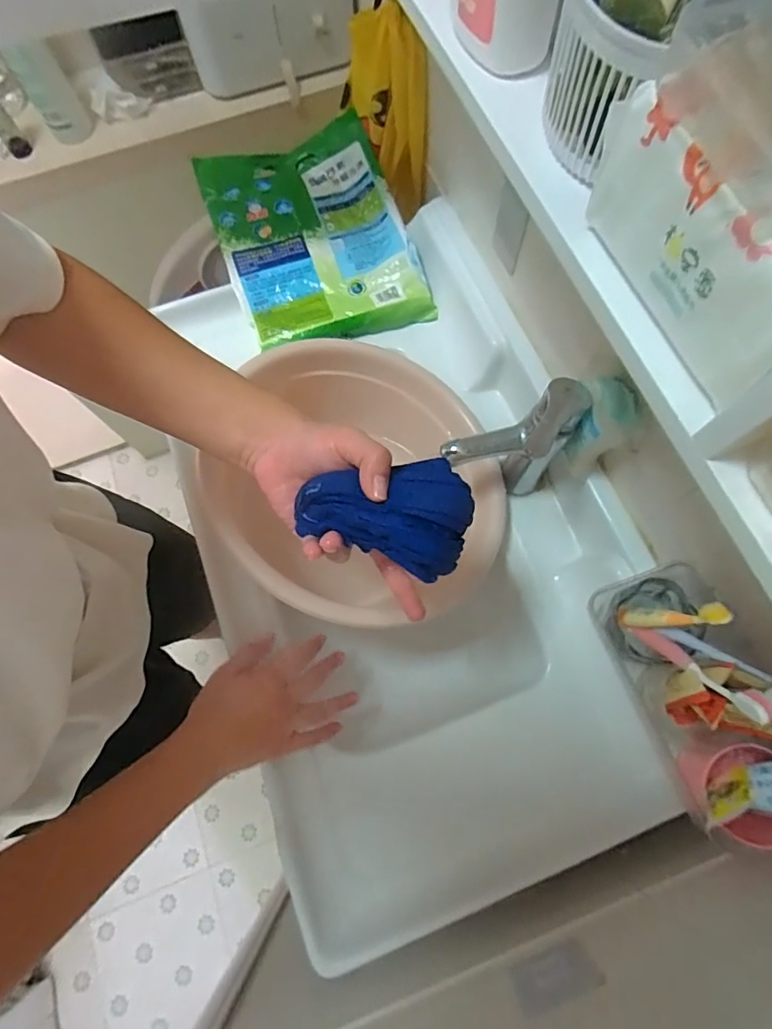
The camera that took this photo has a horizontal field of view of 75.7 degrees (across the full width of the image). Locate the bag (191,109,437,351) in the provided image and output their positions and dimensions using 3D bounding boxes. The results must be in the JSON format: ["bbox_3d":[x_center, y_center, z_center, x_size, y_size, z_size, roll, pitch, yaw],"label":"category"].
[{"bbox_3d":[-0.108,-0.404,0.726,0.258,0.063,0.330,-20,72,-7],"label":"bag"}]

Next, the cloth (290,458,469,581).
[{"bbox_3d":[0.002,-0.005,0.350,0.113,0.032,0.071,19,72,6],"label":"cloth"}]

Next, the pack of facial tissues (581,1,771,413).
[{"bbox_3d":[0.178,-0.149,0.237,0.070,0.109,0.150,-21,73,-6],"label":"pack of facial tissues"}]

